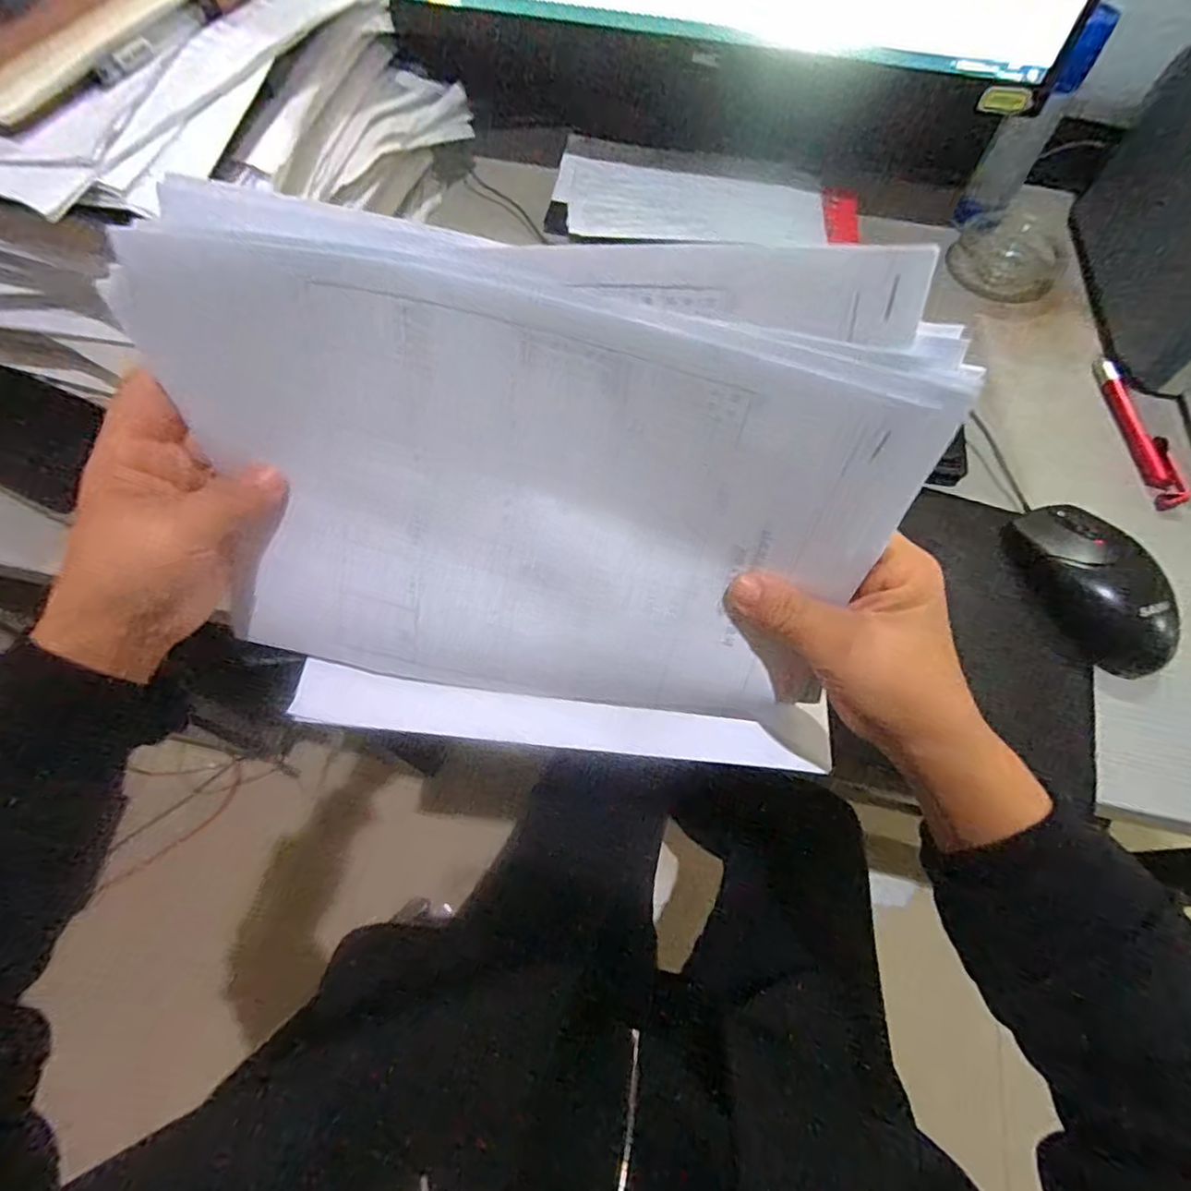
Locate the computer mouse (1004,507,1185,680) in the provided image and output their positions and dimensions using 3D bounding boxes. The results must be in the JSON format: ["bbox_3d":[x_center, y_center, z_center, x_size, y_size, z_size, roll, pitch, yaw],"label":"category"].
[{"bbox_3d":[0.292,-0.007,0.353,0.052,0.033,0.106,-14,65,-8],"label":"computer mouse"}]

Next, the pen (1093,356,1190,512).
[{"bbox_3d":[0.387,-0.123,0.430,0.019,0.012,0.136,3,64,0],"label":"pen"}]

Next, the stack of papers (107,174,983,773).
[{"bbox_3d":[-0.035,-0.023,0.272,0.301,0.248,0.026,10,36,9],"label":"stack of papers"}]

